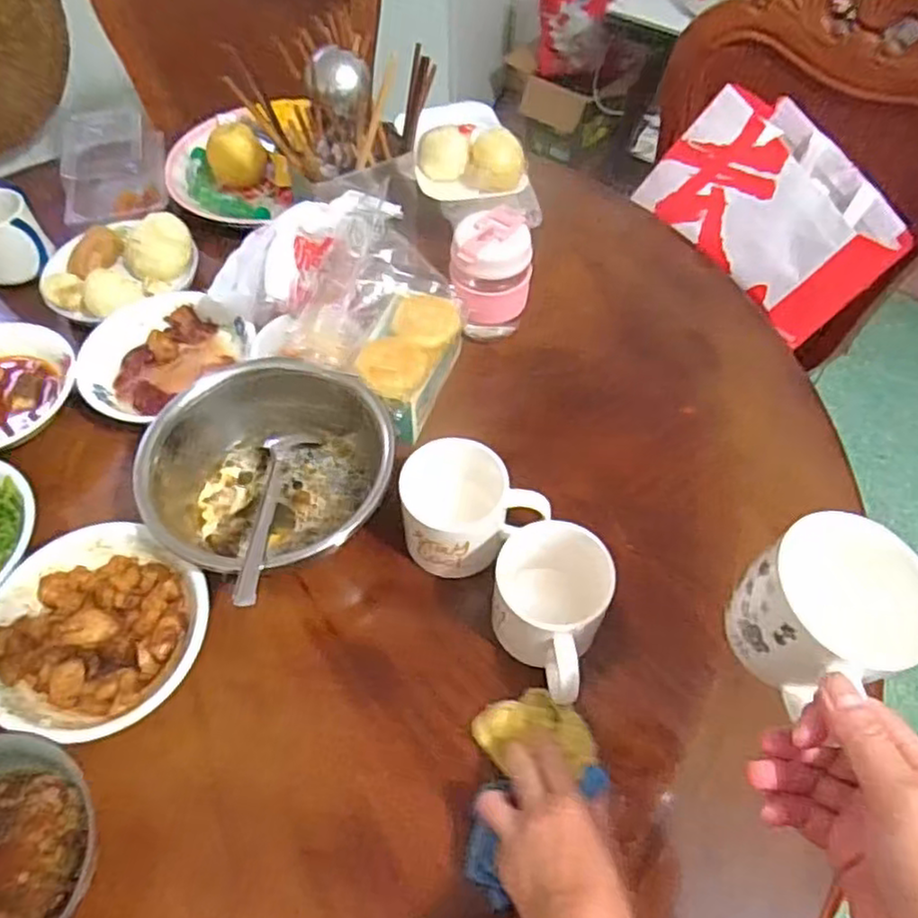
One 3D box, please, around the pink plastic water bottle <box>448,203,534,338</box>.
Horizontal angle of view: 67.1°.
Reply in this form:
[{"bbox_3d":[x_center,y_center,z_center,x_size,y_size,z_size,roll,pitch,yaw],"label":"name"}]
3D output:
[{"bbox_3d":[0.032,-0.187,0.748,0.087,0.129,0.090,-2,55,-2],"label":"pink plastic water bottle"}]

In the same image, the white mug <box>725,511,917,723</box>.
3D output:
[{"bbox_3d":[0.193,0.082,0.373,0.087,0.078,0.087,1,67,-2],"label":"white mug"}]

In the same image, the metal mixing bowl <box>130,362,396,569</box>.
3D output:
[{"bbox_3d":[-0.167,0.013,0.631,0.214,0.088,0.207,-9,55,-7],"label":"metal mixing bowl"}]

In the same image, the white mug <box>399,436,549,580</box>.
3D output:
[{"bbox_3d":[0.011,0.052,0.611,0.128,0.098,0.089,12,55,8],"label":"white mug"}]

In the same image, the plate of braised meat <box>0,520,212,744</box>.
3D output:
[{"bbox_3d":[-0.295,0.140,0.562,0.175,0.040,0.165,0,55,0],"label":"plate of braised meat"}]

